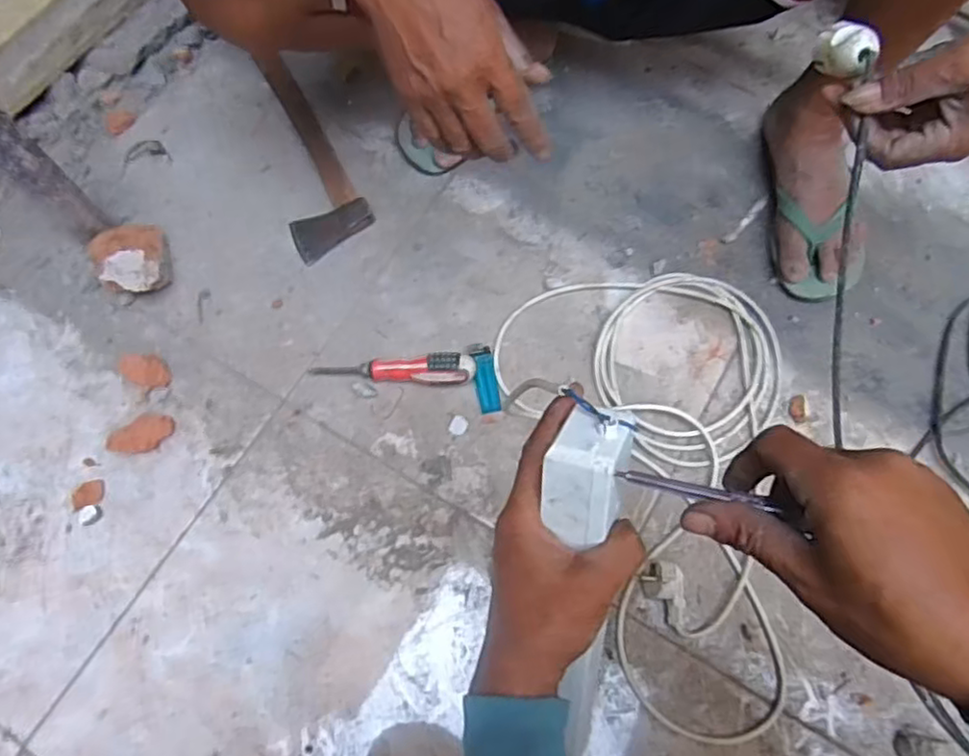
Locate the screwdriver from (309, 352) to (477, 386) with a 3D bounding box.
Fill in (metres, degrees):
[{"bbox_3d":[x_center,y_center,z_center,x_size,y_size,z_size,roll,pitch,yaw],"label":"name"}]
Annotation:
[{"bbox_3d":[-0.102,-0.009,0.734,0.180,0.036,0.031,1,70,1],"label":"screwdriver"}]

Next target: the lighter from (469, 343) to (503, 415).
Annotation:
[{"bbox_3d":[0.001,-0.003,0.729,0.025,0.012,0.077,-10,70,-3],"label":"lighter"}]

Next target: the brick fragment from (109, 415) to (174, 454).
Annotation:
[{"bbox_3d":[-0.364,0.060,0.710,0.065,0.012,0.038,-10,70,-3],"label":"brick fragment"}]

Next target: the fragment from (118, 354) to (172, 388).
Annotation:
[{"bbox_3d":[-0.371,-0.009,0.732,0.058,0.015,0.033,15,71,7],"label":"fragment"}]

